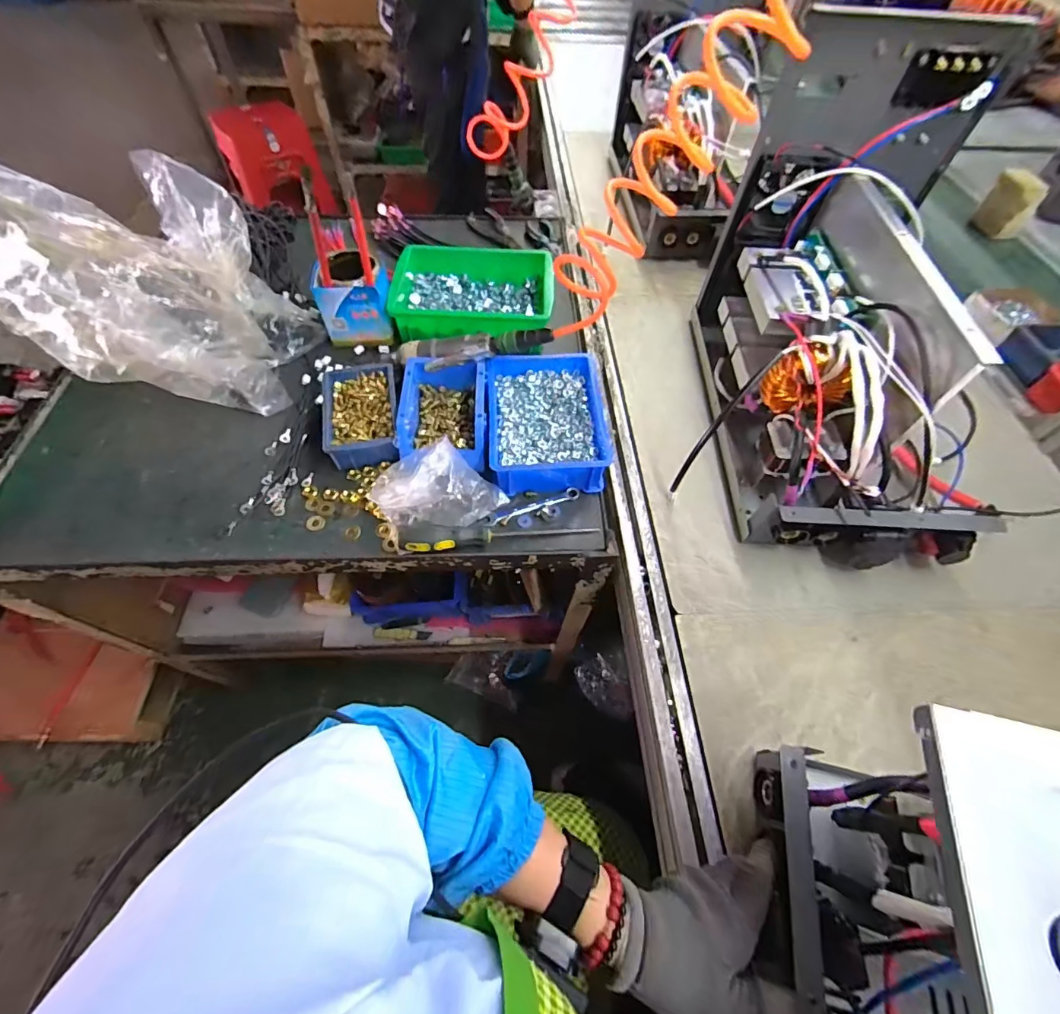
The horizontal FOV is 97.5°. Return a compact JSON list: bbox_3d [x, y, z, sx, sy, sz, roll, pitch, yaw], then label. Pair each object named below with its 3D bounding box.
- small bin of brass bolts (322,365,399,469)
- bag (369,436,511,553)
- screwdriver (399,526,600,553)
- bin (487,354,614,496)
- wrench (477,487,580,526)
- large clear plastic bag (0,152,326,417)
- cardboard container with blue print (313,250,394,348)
[{"bbox_3d":[-0.227,-0.124,0.635,0.094,0.049,0.154,-9,59,-8],"label":"small bin of brass bolts"},{"bbox_3d":[-0.114,-0.028,0.567,0.145,0.076,0.094,-20,61,-14],"label":"bag"},{"bbox_3d":[-0.035,0.033,0.563,0.234,0.029,0.030,-5,59,-6],"label":"screwdriver"},{"bbox_3d":[0.021,-0.117,0.638,0.151,0.070,0.202,-2,58,-4],"label":"bin"},{"bbox_3d":[0.001,0.000,0.591,0.131,0.010,0.017,-15,60,-11],"label":"wrench"},{"bbox_3d":[-0.463,-0.285,0.600,0.290,0.259,0.312,31,62,16],"label":"large clear plastic bag"},{"bbox_3d":[-0.267,-0.317,0.716,0.103,0.108,0.088,-7,59,-7],"label":"cardboard container with blue print"}]

